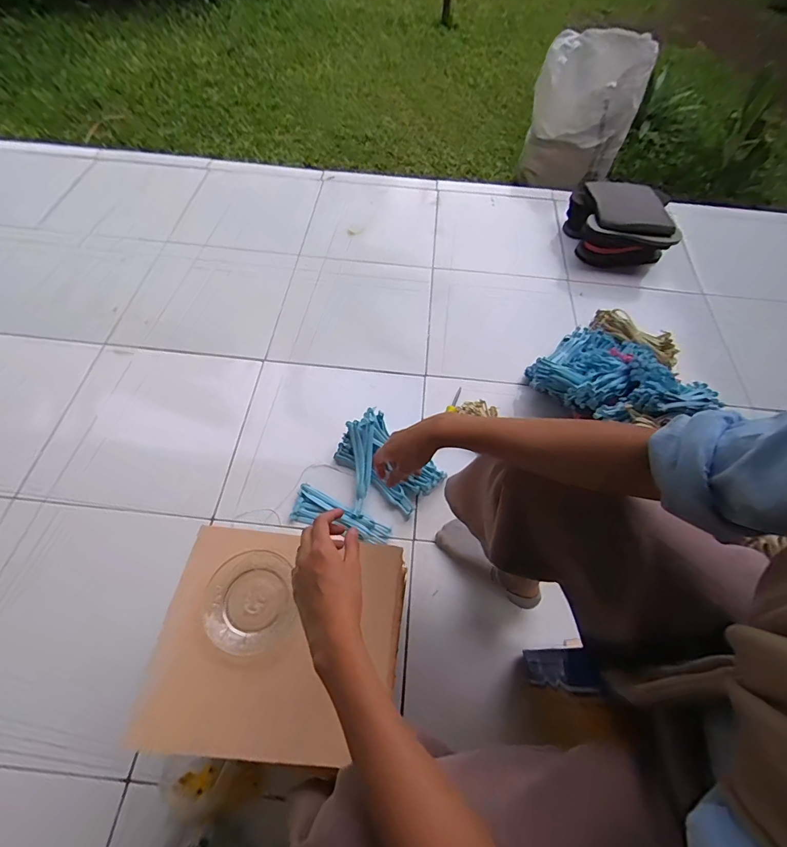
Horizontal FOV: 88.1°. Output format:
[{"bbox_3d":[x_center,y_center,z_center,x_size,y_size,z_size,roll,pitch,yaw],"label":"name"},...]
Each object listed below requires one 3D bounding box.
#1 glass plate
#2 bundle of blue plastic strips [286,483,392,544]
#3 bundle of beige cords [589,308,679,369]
[{"bbox_3d":[-0.181,0.223,0.509,0.102,0.024,0.116,-10,61,-8],"label":"glass plate"},{"bbox_3d":[-0.105,0.186,0.795,0.195,0.019,0.067,21,62,12],"label":"bundle of blue plastic strips"},{"bbox_3d":[0.609,-0.221,1.030,0.059,0.068,0.224,-39,68,-21],"label":"bundle of beige cords"}]

